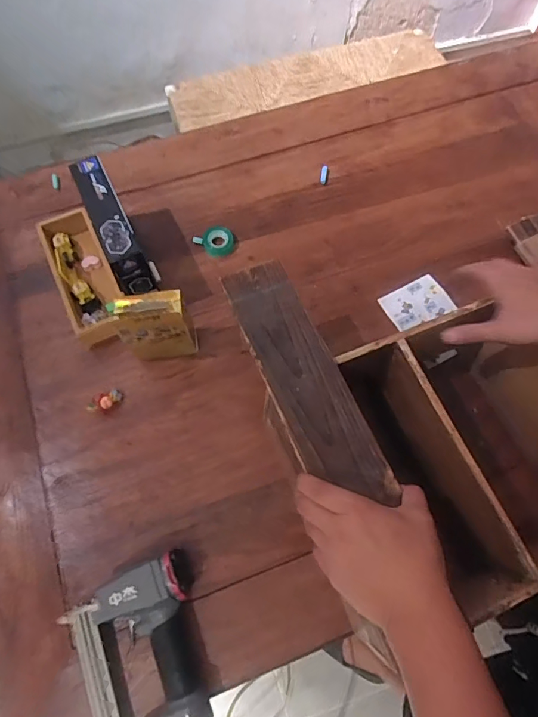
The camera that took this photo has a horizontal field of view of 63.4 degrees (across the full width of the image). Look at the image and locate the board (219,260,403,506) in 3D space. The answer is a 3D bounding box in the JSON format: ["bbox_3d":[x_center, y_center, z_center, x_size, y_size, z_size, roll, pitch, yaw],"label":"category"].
[{"bbox_3d":[0.035,0.019,0.488,0.083,0.008,0.299,-25,70,-9],"label":"board"}]

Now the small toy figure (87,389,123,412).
[{"bbox_3d":[-0.242,0.065,0.649,0.047,0.038,0.022,-37,74,-13],"label":"small toy figure"}]

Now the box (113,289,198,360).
[{"bbox_3d":[-0.160,-0.043,0.629,0.099,0.151,0.058,-4,69,-4],"label":"box"}]

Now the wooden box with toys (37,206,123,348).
[{"bbox_3d":[-0.300,-0.134,0.713,0.087,0.049,0.235,-24,72,-10],"label":"wooden box with toys"}]

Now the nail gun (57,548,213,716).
[{"bbox_3d":[-0.143,0.384,0.509,0.148,0.059,0.266,-16,71,-8],"label":"nail gun"}]

